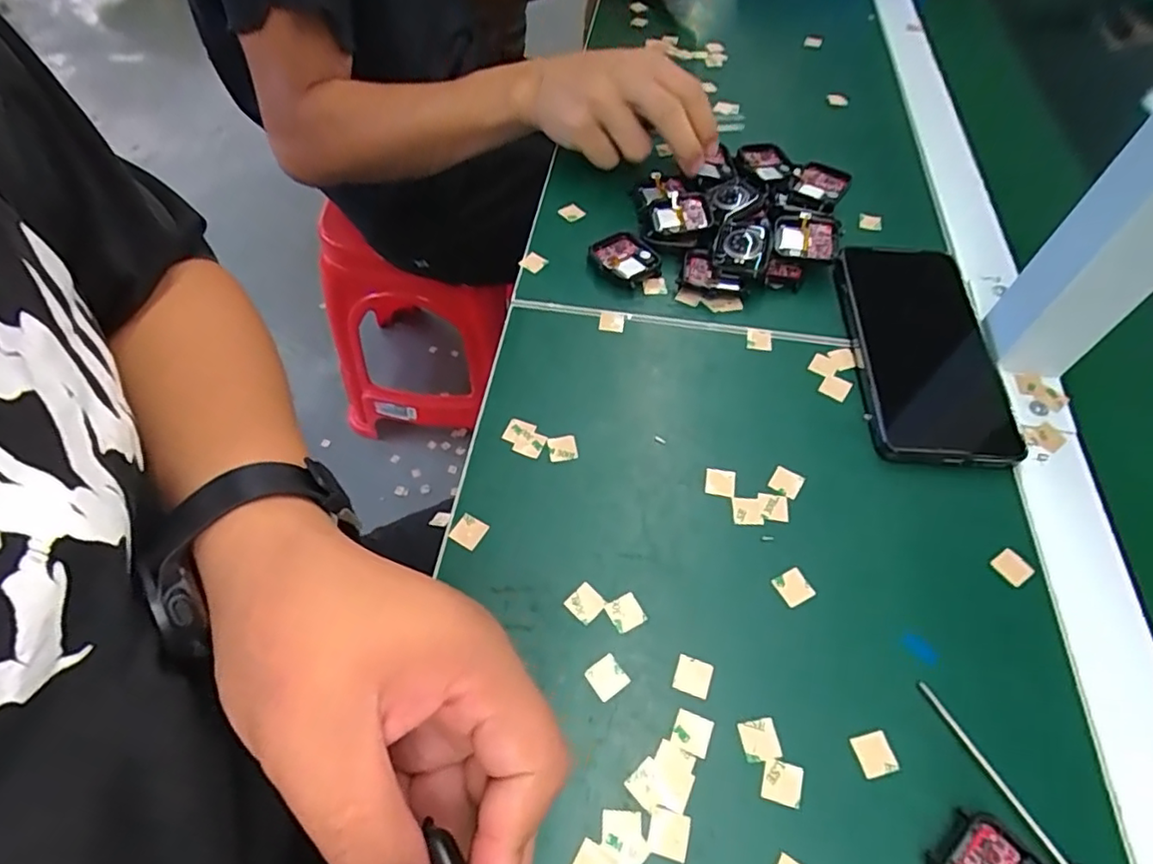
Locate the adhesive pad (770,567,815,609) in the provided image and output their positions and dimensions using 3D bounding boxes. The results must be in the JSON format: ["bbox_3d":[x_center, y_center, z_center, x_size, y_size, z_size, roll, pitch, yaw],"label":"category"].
[{"bbox_3d":[0.106,0.075,0.300,0.015,0.004,0.016,-25,59,-16],"label":"adhesive pad"}]

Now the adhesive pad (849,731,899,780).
[{"bbox_3d":[0.126,0.135,0.259,0.015,0.004,0.016,-12,57,-8],"label":"adhesive pad"}]

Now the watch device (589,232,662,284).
[{"bbox_3d":[0.033,-0.118,0.423,0.035,0.011,0.043,-33,62,-21],"label":"watch device"}]

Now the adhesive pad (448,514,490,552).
[{"bbox_3d":[-0.055,0.051,0.313,0.016,0.004,0.017,20,47,16],"label":"adhesive pad"}]

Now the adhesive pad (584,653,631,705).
[{"bbox_3d":[0.014,0.109,0.275,0.015,0.004,0.016,-31,61,-20],"label":"adhesive pad"}]

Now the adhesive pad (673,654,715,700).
[{"bbox_3d":[0.052,0.109,0.275,0.015,0.004,0.015,16,57,11],"label":"adhesive pad"}]

